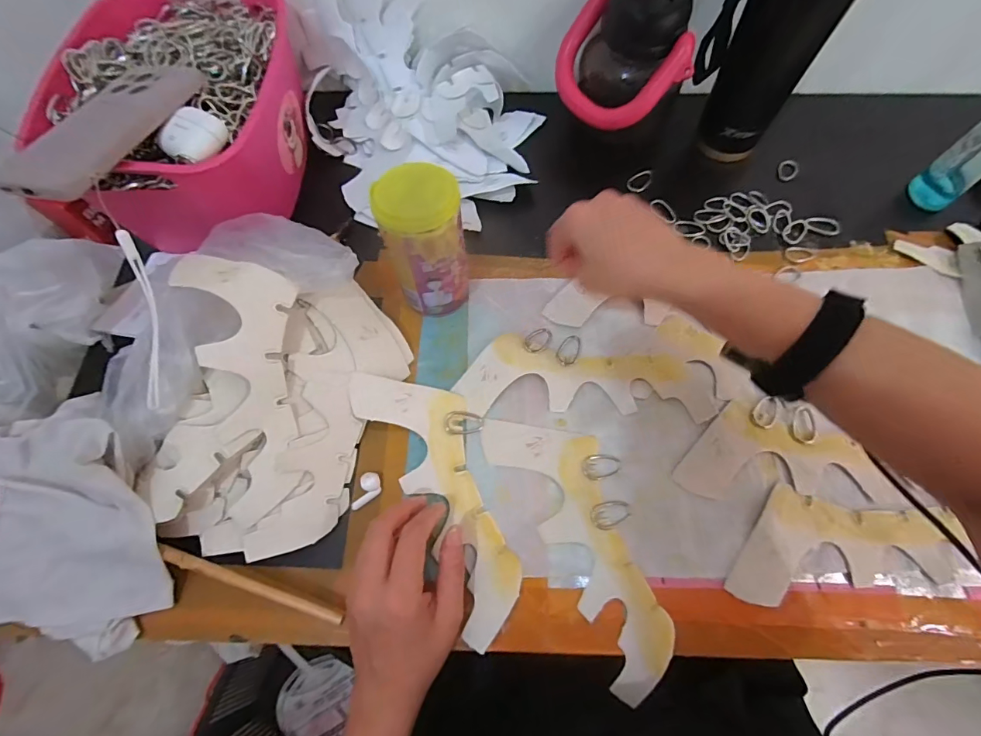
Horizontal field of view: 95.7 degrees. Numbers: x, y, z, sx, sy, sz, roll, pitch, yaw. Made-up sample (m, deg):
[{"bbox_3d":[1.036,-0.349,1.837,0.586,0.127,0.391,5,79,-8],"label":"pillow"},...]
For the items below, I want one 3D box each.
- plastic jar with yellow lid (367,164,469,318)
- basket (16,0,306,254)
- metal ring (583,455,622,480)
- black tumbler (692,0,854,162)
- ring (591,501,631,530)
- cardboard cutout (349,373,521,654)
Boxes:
[{"bbox_3d":[-0.052,-0.100,0.378,0.066,0.129,0.057,-12,68,-3],"label":"plastic jar with yellow lid"},{"bbox_3d":[-0.291,-0.256,0.438,0.194,0.111,0.260,0,68,2],"label":"basket"},{"bbox_3d":[0.093,0.082,0.369,0.032,0.004,0.021,-7,68,-1],"label":"metal ring"},{"bbox_3d":[0.261,-0.303,0.423,0.095,0.191,0.065,-4,68,0],"label":"black tumbler"},{"bbox_3d":[0.097,0.118,0.356,0.032,0.004,0.021,-10,68,-3],"label":"ring"},{"bbox_3d":[-0.035,0.095,0.367,0.078,0.015,0.223,-26,74,-18],"label":"cardboard cutout"}]

